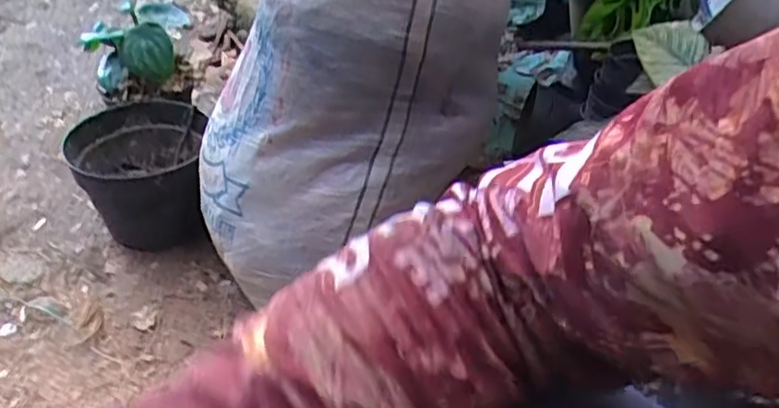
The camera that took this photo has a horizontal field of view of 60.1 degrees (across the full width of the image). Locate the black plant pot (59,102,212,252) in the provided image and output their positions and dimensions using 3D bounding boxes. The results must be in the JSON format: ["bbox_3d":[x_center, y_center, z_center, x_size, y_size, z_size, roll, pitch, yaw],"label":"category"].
[{"bbox_3d":[-0.395,-0.036,1.080,0.205,0.151,0.222,-8,42,-8],"label":"black plant pot"}]

